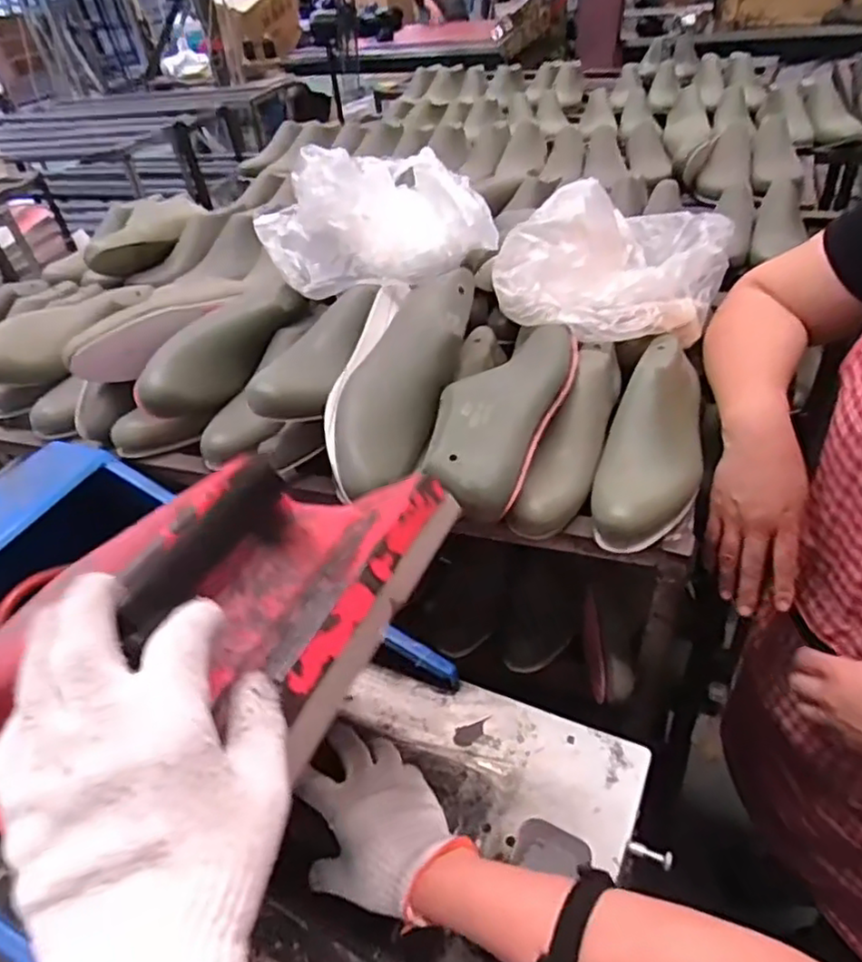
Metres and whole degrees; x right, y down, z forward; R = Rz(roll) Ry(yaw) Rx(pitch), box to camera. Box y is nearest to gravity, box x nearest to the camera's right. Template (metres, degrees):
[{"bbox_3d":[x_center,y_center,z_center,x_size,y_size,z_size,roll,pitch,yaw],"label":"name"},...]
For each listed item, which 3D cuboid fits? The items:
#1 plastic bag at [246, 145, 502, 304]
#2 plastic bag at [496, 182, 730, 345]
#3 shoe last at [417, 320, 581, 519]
[{"bbox_3d":[-0.069,-0.301,0.751,0.274,0.122,0.129,-7,41,1],"label":"plastic bag"},{"bbox_3d":[0.216,-0.249,0.757,0.200,0.145,0.267,17,47,26],"label":"plastic bag"},{"bbox_3d":[0.074,-0.071,0.655,0.098,0.066,0.239,16,47,25],"label":"shoe last"}]

